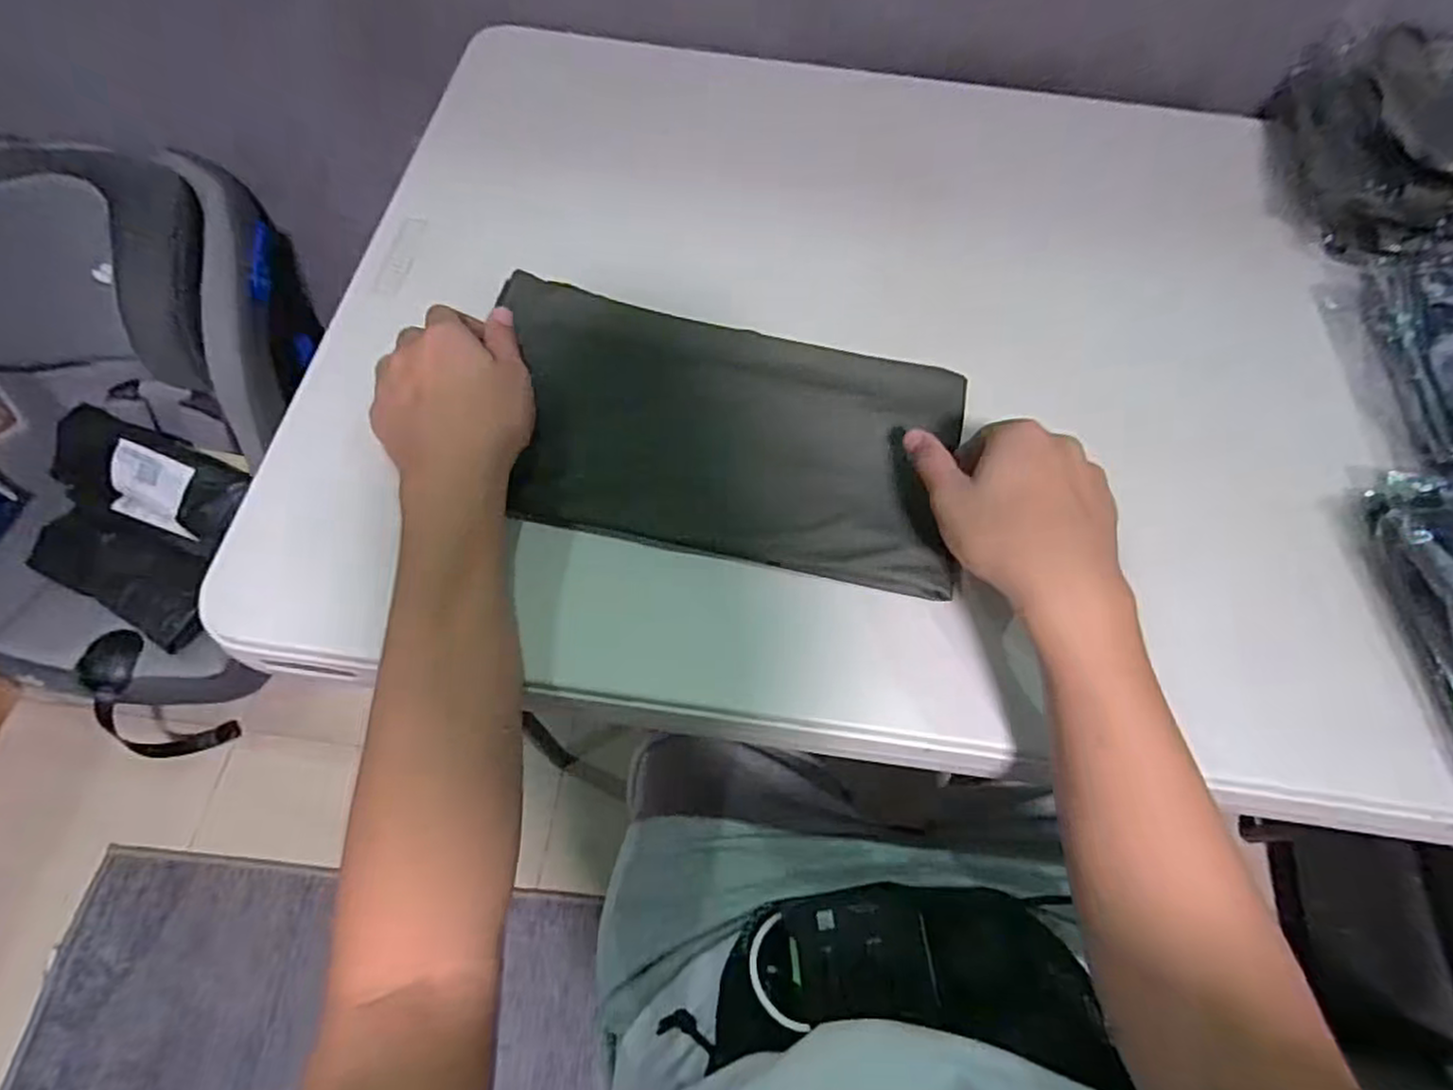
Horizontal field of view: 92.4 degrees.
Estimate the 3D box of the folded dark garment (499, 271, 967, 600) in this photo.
[{"bbox_3d":[-0.002,-0.069,0.447,0.292,0.036,0.172,10,64,2],"label":"folded dark garment"}]

